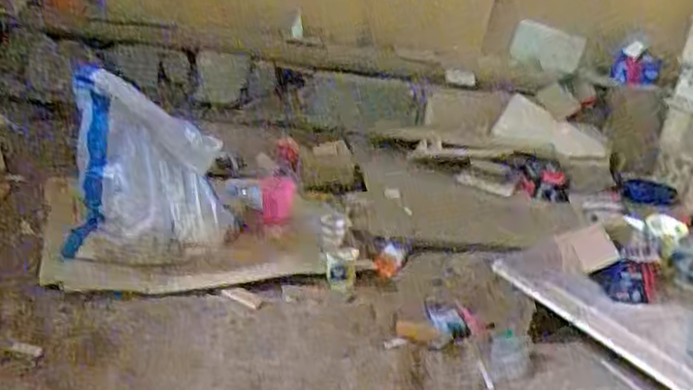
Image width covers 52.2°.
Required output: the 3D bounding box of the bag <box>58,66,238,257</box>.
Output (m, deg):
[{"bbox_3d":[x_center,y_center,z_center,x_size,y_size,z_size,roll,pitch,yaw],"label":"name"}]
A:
[{"bbox_3d":[-0.383,-0.048,1.440,0.334,0.348,0.119,3,27,-15],"label":"bag"}]

